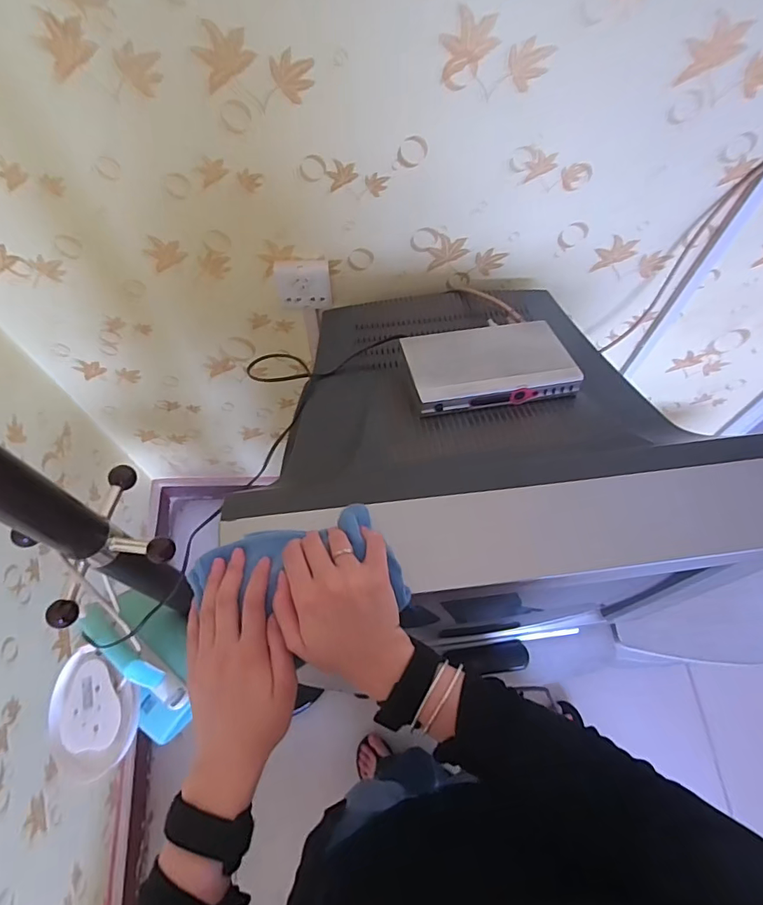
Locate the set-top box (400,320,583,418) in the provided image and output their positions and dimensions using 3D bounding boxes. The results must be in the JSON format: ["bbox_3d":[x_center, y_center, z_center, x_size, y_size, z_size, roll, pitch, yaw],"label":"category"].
[{"bbox_3d":[0.132,-0.112,0.580,0.195,0.026,0.118,-8,62,-4],"label":"set-top box"}]

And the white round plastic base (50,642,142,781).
[{"bbox_3d":[-0.400,0.352,0.643,0.153,0.027,0.151,-8,69,21],"label":"white round plastic base"}]

